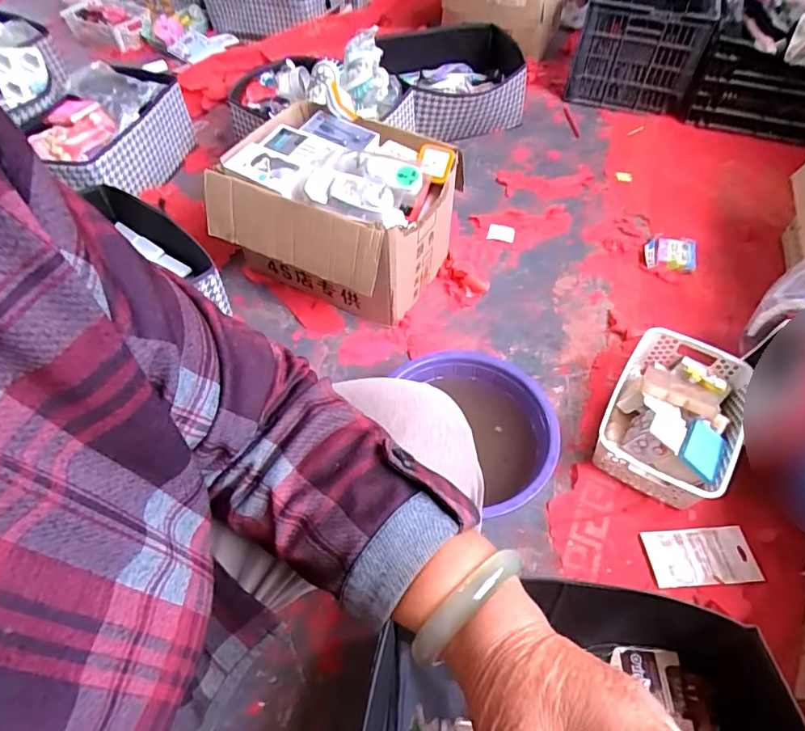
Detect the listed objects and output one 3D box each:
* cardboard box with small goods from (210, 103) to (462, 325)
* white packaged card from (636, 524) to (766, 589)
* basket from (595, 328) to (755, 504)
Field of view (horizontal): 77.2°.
[{"bbox_3d":[-0.134,-0.306,1.032,0.413,0.288,0.338,23,57,17],"label":"cardboard box with small goods"},{"bbox_3d":[0.457,0.290,0.771,0.162,0.006,0.084,-3,53,-2],"label":"white packaged card"},{"bbox_3d":[0.465,0.088,0.868,0.200,0.093,0.291,28,59,20],"label":"basket"}]

